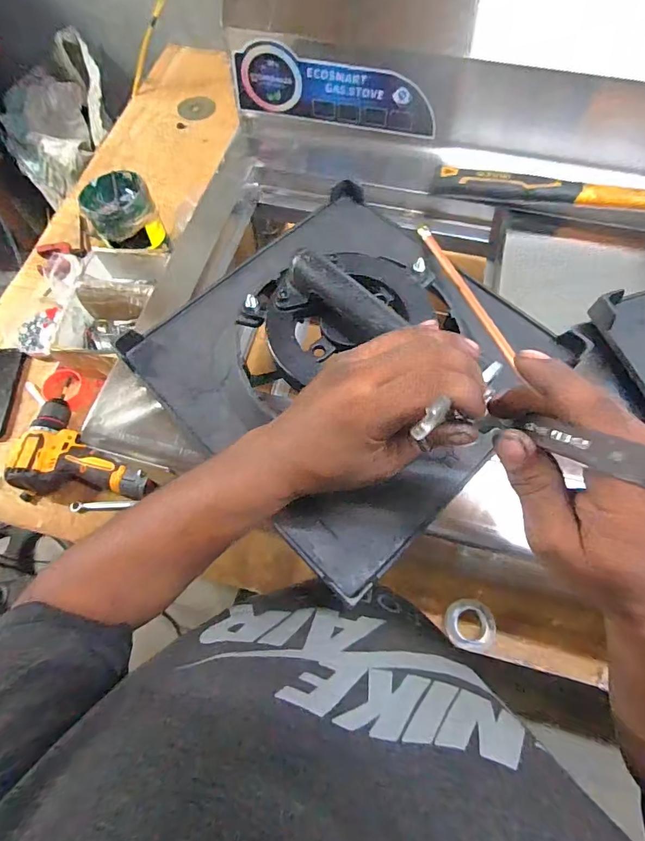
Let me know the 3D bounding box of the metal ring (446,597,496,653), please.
[{"bbox_3d":[0.198,0.274,0.581,0.059,0.024,0.062,0,67,0],"label":"metal ring"}]

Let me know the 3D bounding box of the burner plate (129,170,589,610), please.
[{"bbox_3d":[0.018,-0.071,0.350,0.283,0.096,0.294,-42,73,-15],"label":"burner plate"}]

